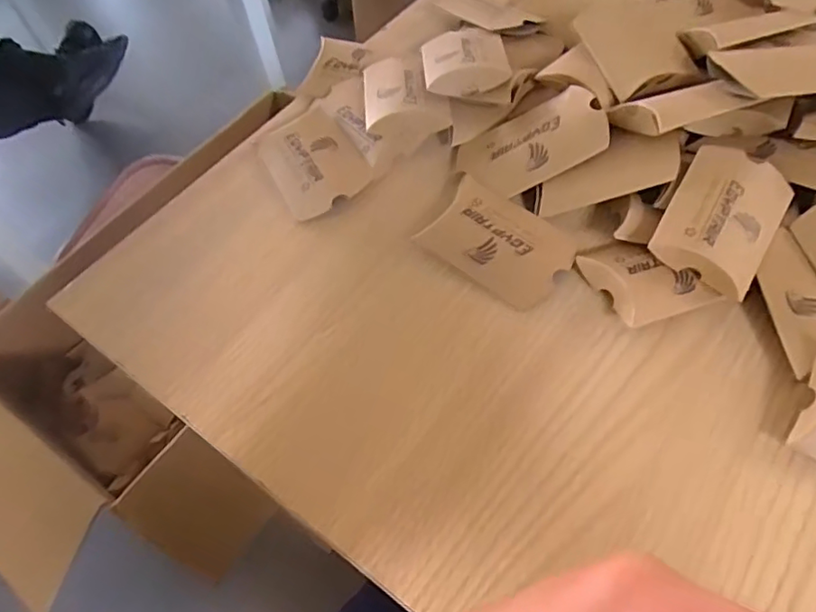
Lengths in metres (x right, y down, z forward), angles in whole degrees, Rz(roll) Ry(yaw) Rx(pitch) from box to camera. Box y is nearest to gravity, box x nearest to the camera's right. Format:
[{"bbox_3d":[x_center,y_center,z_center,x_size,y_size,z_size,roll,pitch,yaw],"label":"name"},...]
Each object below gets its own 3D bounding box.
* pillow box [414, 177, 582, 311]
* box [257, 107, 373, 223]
[{"bbox_3d":[0.054,-0.039,0.349,0.083,0.016,0.058,33,65,22],"label":"pillow box"},{"bbox_3d":[-0.066,-0.100,0.397,0.059,0.016,0.083,-30,60,-14],"label":"box"}]

